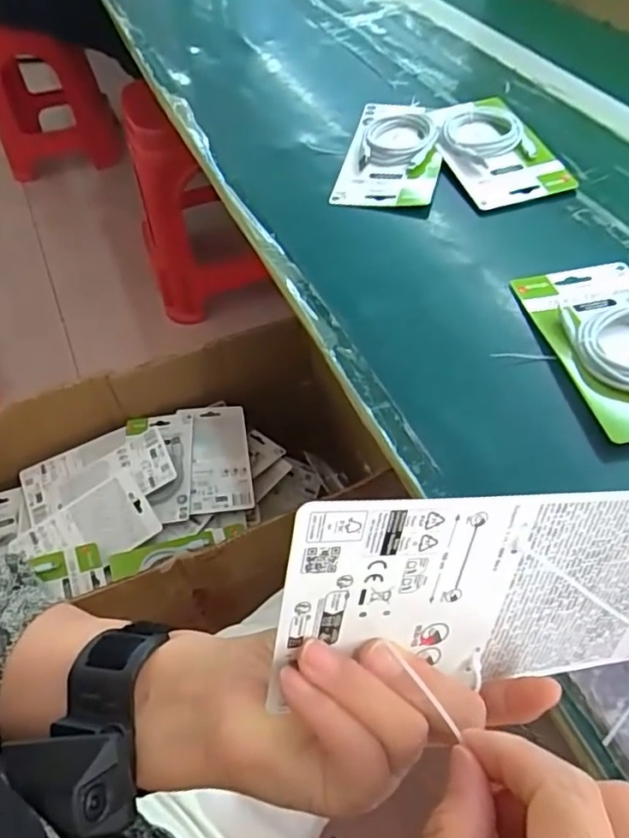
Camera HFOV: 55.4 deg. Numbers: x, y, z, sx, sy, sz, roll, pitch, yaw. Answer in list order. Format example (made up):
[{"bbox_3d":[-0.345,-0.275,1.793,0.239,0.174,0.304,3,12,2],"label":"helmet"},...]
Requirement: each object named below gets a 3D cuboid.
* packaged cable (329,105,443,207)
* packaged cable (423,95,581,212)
[{"bbox_3d":[0.083,-0.278,0.623,0.096,0.022,0.157,9,54,12],"label":"packaged cable"},{"bbox_3d":[0.182,-0.278,0.612,0.100,0.029,0.170,-10,52,-3],"label":"packaged cable"}]

